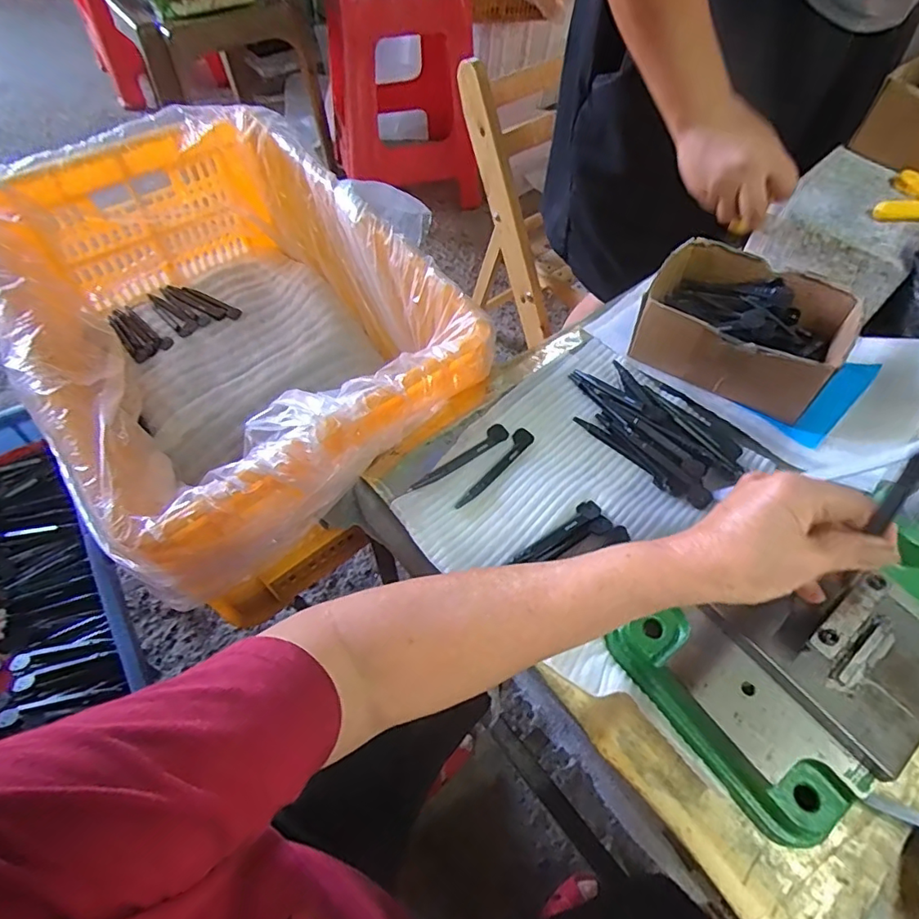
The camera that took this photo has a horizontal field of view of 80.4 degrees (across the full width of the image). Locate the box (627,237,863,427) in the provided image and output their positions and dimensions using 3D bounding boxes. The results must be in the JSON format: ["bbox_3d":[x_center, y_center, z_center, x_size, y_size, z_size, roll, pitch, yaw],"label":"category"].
[{"bbox_3d":[0.257,-0.124,0.503,0.160,0.073,0.131,27,61,14],"label":"box"}]

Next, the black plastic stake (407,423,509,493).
[{"bbox_3d":[0.001,-0.001,0.458,0.102,0.004,0.016,-35,66,-21],"label":"black plastic stake"}]

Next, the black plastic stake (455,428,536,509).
[{"bbox_3d":[0.032,0.006,0.452,0.016,0.004,0.099,32,62,16],"label":"black plastic stake"}]

